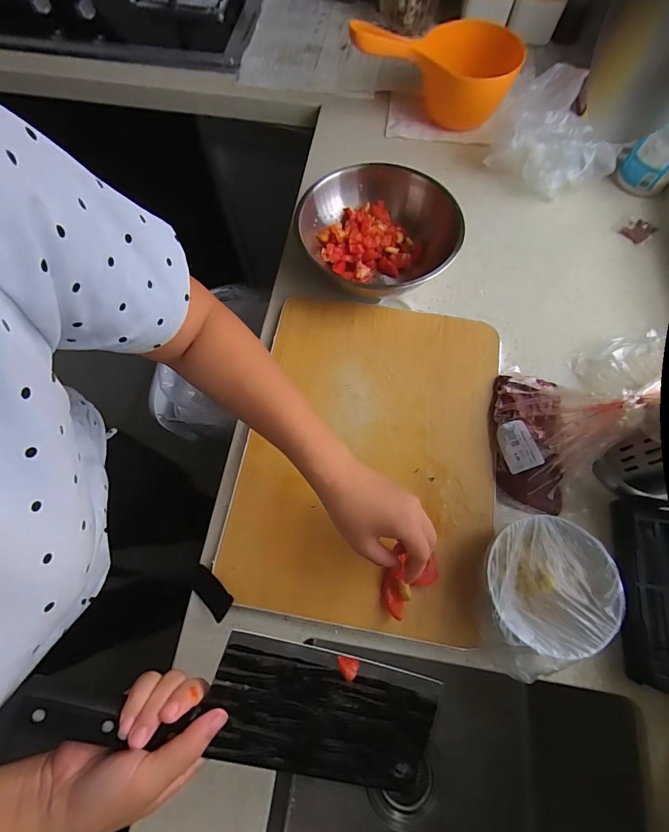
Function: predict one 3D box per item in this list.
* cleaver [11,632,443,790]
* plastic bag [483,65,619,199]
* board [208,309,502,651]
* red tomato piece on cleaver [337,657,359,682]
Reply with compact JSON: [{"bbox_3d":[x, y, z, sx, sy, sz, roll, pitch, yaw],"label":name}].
[{"bbox_3d":[-0.056,0.212,0.276,0.283,0.021,0.088,16,69,-13],"label":"cleaver"},{"bbox_3d":[0.331,-0.430,0.599,0.134,0.102,0.172,-22,71,-8],"label":"plastic bag"},{"bbox_3d":[0.044,0.034,0.456,0.288,0.023,0.390,9,69,3],"label":"board"},{"bbox_3d":[0.010,0.194,0.290,0.017,0.008,0.014,16,70,6],"label":"red tomato piece on cleaver"}]

